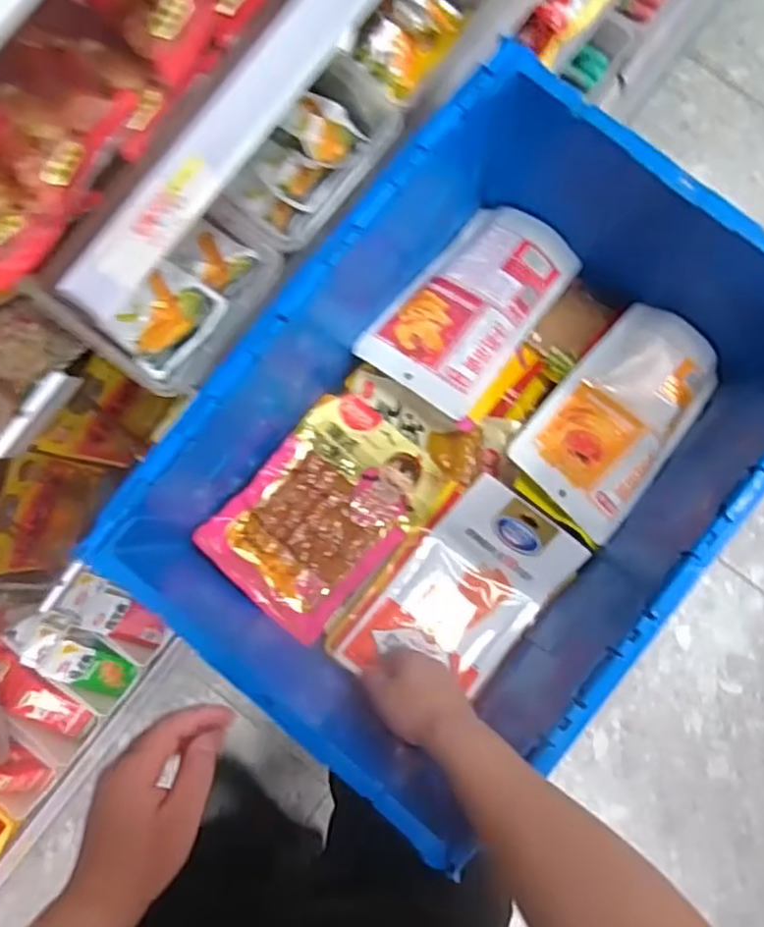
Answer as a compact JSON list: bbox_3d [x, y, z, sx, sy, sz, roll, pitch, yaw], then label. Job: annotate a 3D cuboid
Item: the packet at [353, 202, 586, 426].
[{"bbox_3d":[0.102,-0.178,0.778,0.145,0.049,0.243,37,87,4],"label":"packet"}]

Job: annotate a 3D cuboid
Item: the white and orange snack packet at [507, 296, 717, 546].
[{"bbox_3d":[0.258,-0.052,0.748,0.144,0.060,0.238,41,87,5],"label":"white and orange snack packet"}]

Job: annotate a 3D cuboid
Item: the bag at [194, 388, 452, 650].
[{"bbox_3d":[-0.059,0.051,0.764,0.173,0.037,0.237,40,88,4],"label":"bag"}]

